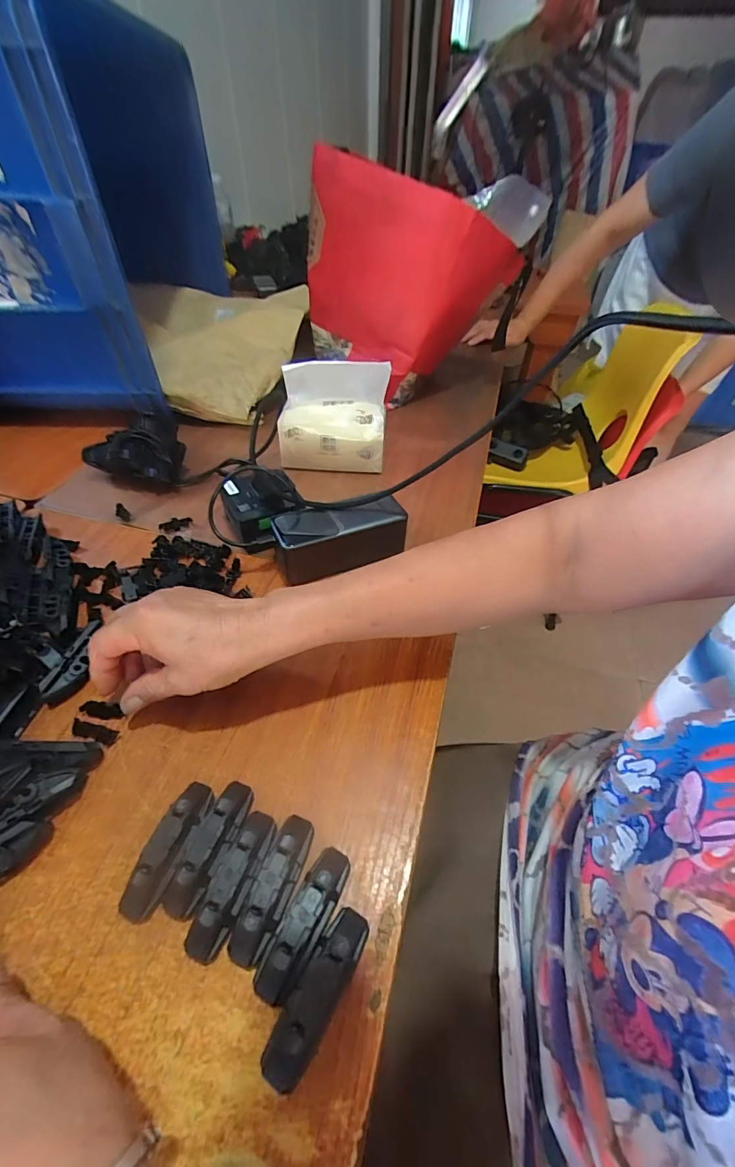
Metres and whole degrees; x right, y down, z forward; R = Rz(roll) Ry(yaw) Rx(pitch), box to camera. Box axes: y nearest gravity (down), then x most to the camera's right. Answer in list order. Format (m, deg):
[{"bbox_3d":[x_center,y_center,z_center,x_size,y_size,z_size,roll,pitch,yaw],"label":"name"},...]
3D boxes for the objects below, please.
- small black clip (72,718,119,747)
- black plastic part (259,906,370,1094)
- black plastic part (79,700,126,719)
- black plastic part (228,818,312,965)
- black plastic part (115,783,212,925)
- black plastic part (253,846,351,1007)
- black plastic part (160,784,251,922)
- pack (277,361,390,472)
[{"bbox_3d":[-0.202,0.110,0.314,0.035,0.005,0.011,13,48,10],"label":"small black clip"},{"bbox_3d":[-0.025,0.208,0.216,0.021,0.020,0.072,26,51,21],"label":"black plastic part"},{"bbox_3d":[-0.202,0.097,0.325,0.033,0.004,0.012,12,47,0],"label":"black plastic part"},{"bbox_3d":[-0.054,0.175,0.246,0.022,0.019,0.072,18,49,15],"label":"black plastic part"},{"bbox_3d":[-0.120,0.160,0.258,0.019,0.020,0.073,14,48,12],"label":"black plastic part"},{"bbox_3d":[-0.034,0.187,0.236,0.022,0.019,0.072,23,50,19],"label":"black plastic part"},{"bbox_3d":[-0.096,0.160,0.260,0.023,0.020,0.073,15,48,13],"label":"black plastic part"},{"bbox_3d":[-0.043,-0.203,0.530,0.133,0.127,0.050,2,47,0],"label":"pack"}]

